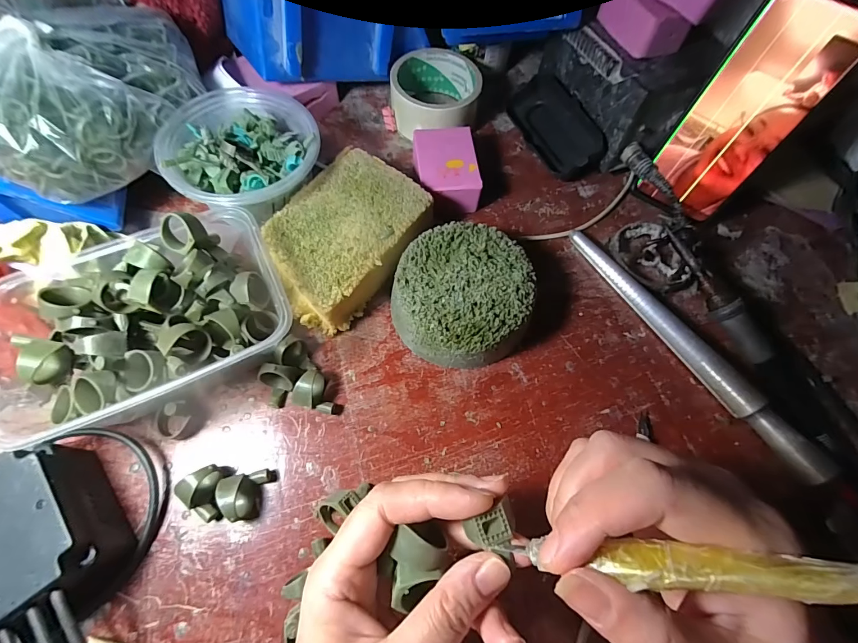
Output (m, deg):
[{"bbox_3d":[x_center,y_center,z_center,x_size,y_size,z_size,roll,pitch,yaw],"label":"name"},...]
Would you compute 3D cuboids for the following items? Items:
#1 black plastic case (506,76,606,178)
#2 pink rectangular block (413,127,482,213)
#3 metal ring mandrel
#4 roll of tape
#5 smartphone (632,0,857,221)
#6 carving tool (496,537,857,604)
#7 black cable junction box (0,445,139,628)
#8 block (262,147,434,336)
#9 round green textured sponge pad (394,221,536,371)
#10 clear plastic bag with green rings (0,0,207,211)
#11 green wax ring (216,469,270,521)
[{"bbox_3d":[0.123,-0.190,0.371,0.027,0.052,0.119,-3,60,-53],"label":"black plastic case"},{"bbox_3d":[0.014,-0.134,0.345,0.054,0.035,0.080,-7,68,-5],"label":"pink rectangular block"},{"bbox_3d":[0.199,0.015,0.295,0.020,0.025,0.240,-32,73,-14],"label":"metal ring mandrel"},{"bbox_3d":[0.006,-0.222,0.378,0.086,0.044,0.094,1,68,-2],"label":"roll of tape"},{"bbox_3d":[0.239,-0.156,0.296,0.071,0.155,0.005,35,51,13],"label":"smartphone"},{"bbox_3d":[0.086,0.077,0.119,0.139,0.017,0.010,-17,63,33],"label":"carving tool"},{"bbox_3d":[-0.220,0.124,0.212,0.092,0.051,0.081,42,72,14],"label":"black cable junction box"},{"bbox_3d":[-0.067,-0.063,0.305,0.093,0.043,0.131,37,71,12],"label":"block"},{"bbox_3d":[0.025,-0.020,0.291,0.099,0.044,0.102,1,68,-2],"label":"round green textured sponge pad"},{"bbox_3d":[-0.254,-0.175,0.266,0.124,0.068,0.176,9,67,1],"label":"clear plastic bag with green rings"},{"bbox_3d":[-0.115,0.109,0.239,0.025,0.025,0.026,1,68,-2],"label":"green wax ring"}]

